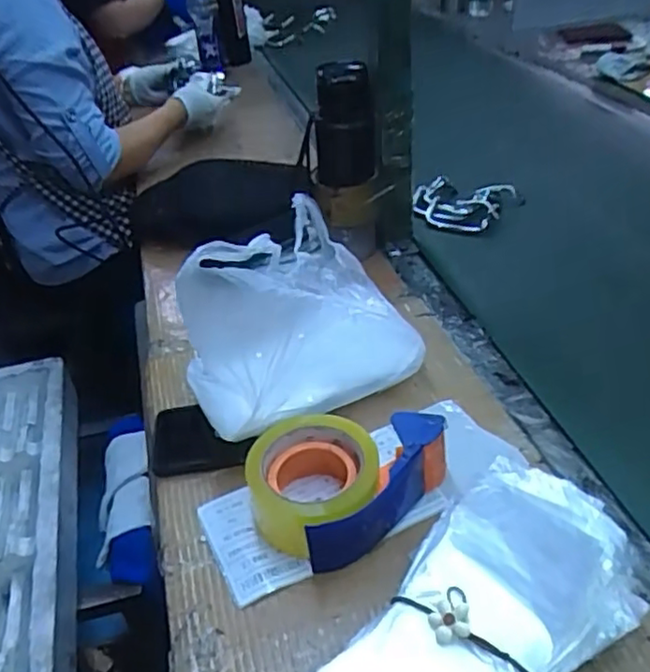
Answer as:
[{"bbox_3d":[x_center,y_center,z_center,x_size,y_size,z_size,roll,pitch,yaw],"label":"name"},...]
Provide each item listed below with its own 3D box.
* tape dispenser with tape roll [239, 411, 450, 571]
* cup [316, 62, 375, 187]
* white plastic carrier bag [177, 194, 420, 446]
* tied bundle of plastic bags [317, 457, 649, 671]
[{"bbox_3d":[0.013,0.108,0.532,0.147,0.059,0.113,-33,45,-31],"label":"tape dispenser with tape roll"},{"bbox_3d":[0.021,-0.242,0.762,0.065,0.144,0.060,-5,37,0],"label":"cup"},{"bbox_3d":[-0.034,-0.042,0.621,0.214,0.146,0.216,-14,38,-12],"label":"white plastic carrier bag"},{"bbox_3d":[0.079,0.193,0.413,0.269,0.066,0.137,-32,44,-29],"label":"tied bundle of plastic bags"}]

